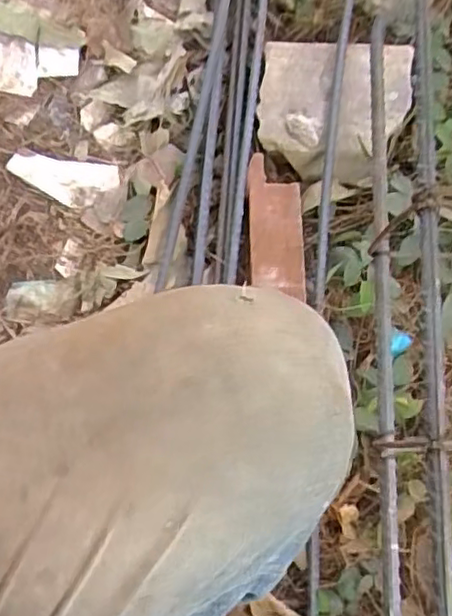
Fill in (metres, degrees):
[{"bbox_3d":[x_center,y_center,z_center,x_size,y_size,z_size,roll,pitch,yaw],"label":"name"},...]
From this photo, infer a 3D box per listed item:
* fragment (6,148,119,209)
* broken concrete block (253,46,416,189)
[{"bbox_3d":[-0.177,-0.140,0.708,0.113,0.014,0.057,3,70,-2],"label":"fragment"},{"bbox_3d":[0.117,-0.219,0.724,0.159,0.054,0.171,8,71,-3],"label":"broken concrete block"}]

